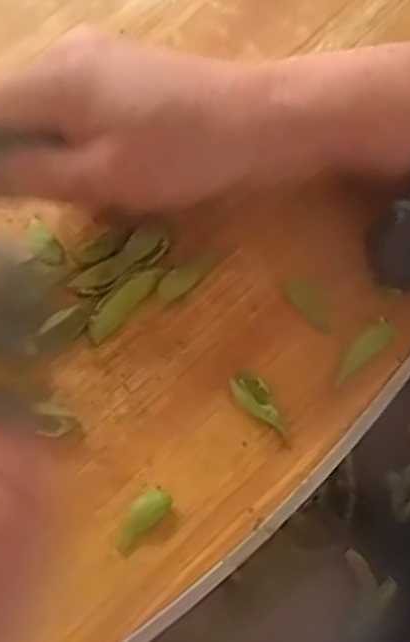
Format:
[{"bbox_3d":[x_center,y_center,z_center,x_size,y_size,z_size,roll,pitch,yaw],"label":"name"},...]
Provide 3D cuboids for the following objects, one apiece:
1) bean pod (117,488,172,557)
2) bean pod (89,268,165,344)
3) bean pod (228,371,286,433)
[{"bbox_3d":[-0.026,0.080,0.295,0.012,0.005,0.029,39,91,8],"label":"bean pod"},{"bbox_3d":[-0.035,-0.009,0.315,0.011,0.006,0.041,43,78,9],"label":"bean pod"},{"bbox_3d":[0.023,0.034,0.306,0.013,0.009,0.031,-39,80,-11],"label":"bean pod"}]

